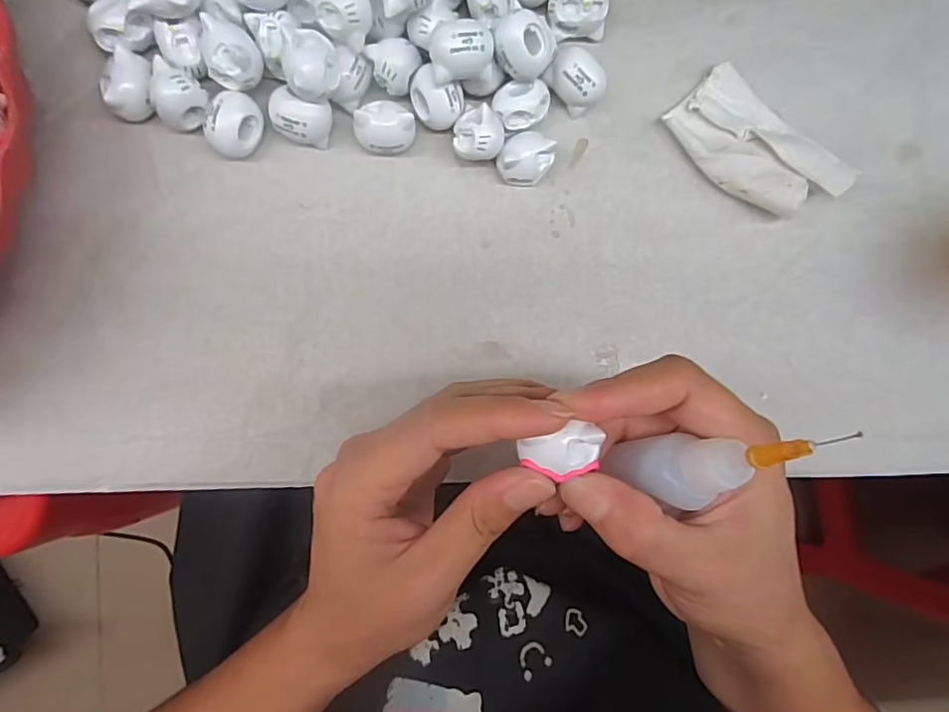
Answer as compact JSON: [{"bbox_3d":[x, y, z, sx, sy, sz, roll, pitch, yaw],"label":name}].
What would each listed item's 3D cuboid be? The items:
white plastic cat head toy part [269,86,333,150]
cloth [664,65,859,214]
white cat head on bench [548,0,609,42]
[{"bbox_3d":[-0.073,-0.099,0.238,0.023,0.019,0.018,8,86,-4],"label":"white plastic cat head toy part"},{"bbox_3d":[0.129,-0.095,0.257,0.044,0.015,0.076,-43,91,-5],"label":"cloth"},{"bbox_3d":[0.046,-0.151,0.246,0.026,0.017,0.018,8,86,-4],"label":"white cat head on bench"}]

